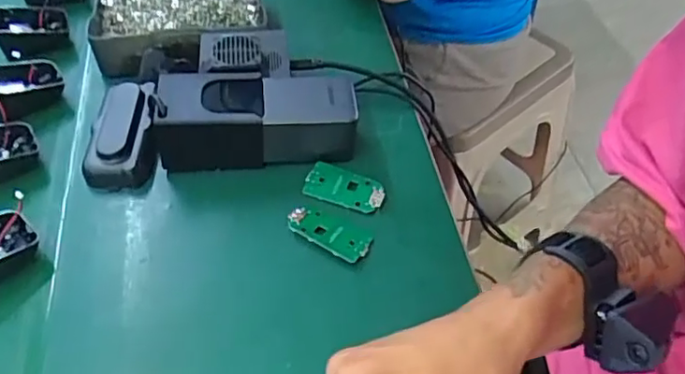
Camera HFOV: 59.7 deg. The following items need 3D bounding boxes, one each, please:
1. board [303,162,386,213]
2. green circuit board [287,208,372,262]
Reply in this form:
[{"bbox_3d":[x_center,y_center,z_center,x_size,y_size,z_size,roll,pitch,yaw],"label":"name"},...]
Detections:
[{"bbox_3d":[0.002,0.000,0.476,0.063,0.005,0.033,17,54,16],"label":"board"},{"bbox_3d":[-0.011,0.034,0.448,0.064,0.005,0.027,26,49,16],"label":"green circuit board"}]

